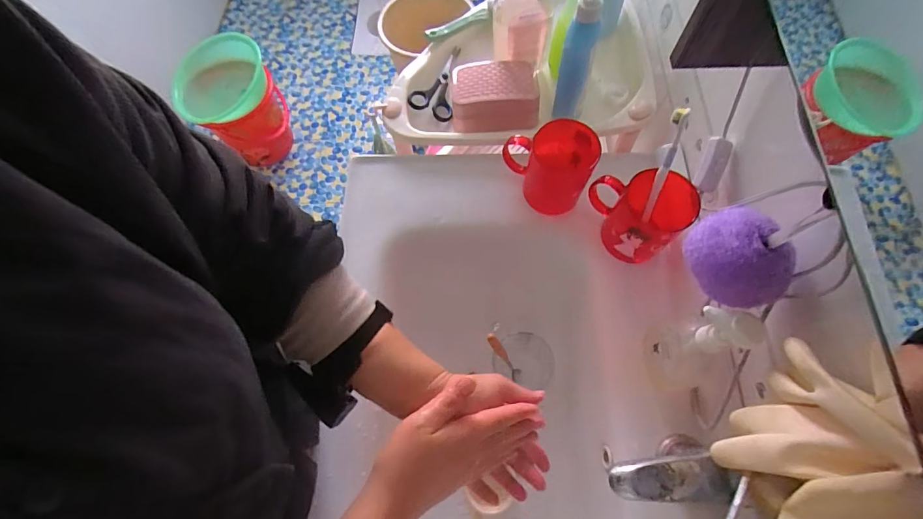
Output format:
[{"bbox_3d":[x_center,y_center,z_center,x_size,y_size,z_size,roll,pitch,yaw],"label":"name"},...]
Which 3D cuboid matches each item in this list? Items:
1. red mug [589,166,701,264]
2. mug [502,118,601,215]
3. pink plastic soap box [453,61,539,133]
[{"bbox_3d":[0.219,-0.064,0.508,0.082,0.096,0.115,-36,72,-11],"label":"red mug"},{"bbox_3d":[0.113,-0.119,0.541,0.120,0.103,0.077,11,69,6],"label":"mug"},{"bbox_3d":[0.050,-0.252,0.613,0.126,0.040,0.100,-3,68,1],"label":"pink plastic soap box"}]

